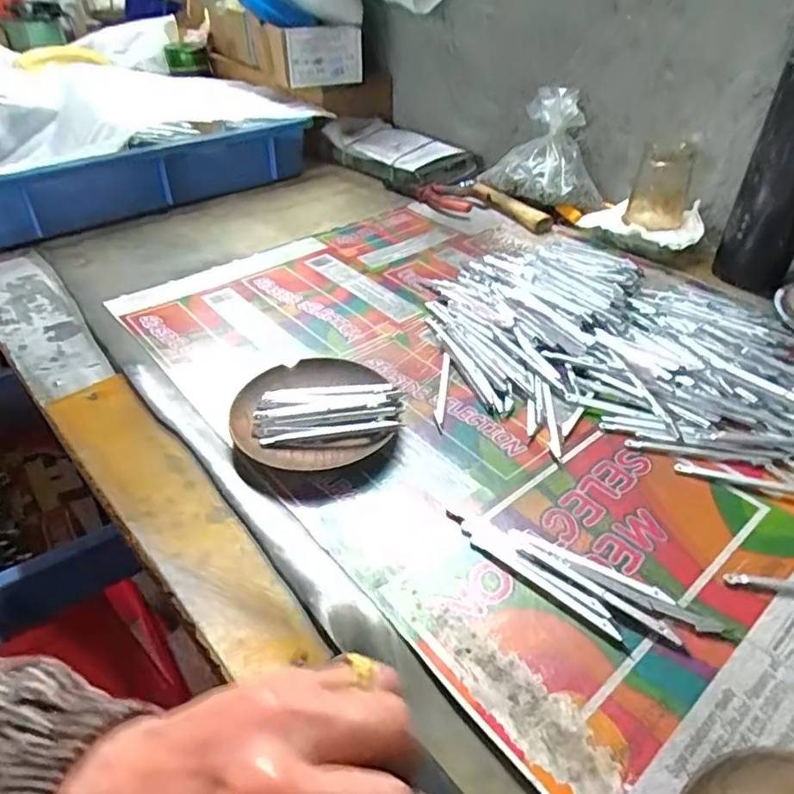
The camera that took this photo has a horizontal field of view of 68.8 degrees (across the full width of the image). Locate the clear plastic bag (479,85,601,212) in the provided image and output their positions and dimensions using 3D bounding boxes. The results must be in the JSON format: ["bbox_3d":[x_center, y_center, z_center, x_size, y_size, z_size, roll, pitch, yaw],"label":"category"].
[{"bbox_3d":[0.169,-0.278,0.670,0.093,0.117,0.122,-13,41,-13],"label":"clear plastic bag"}]

